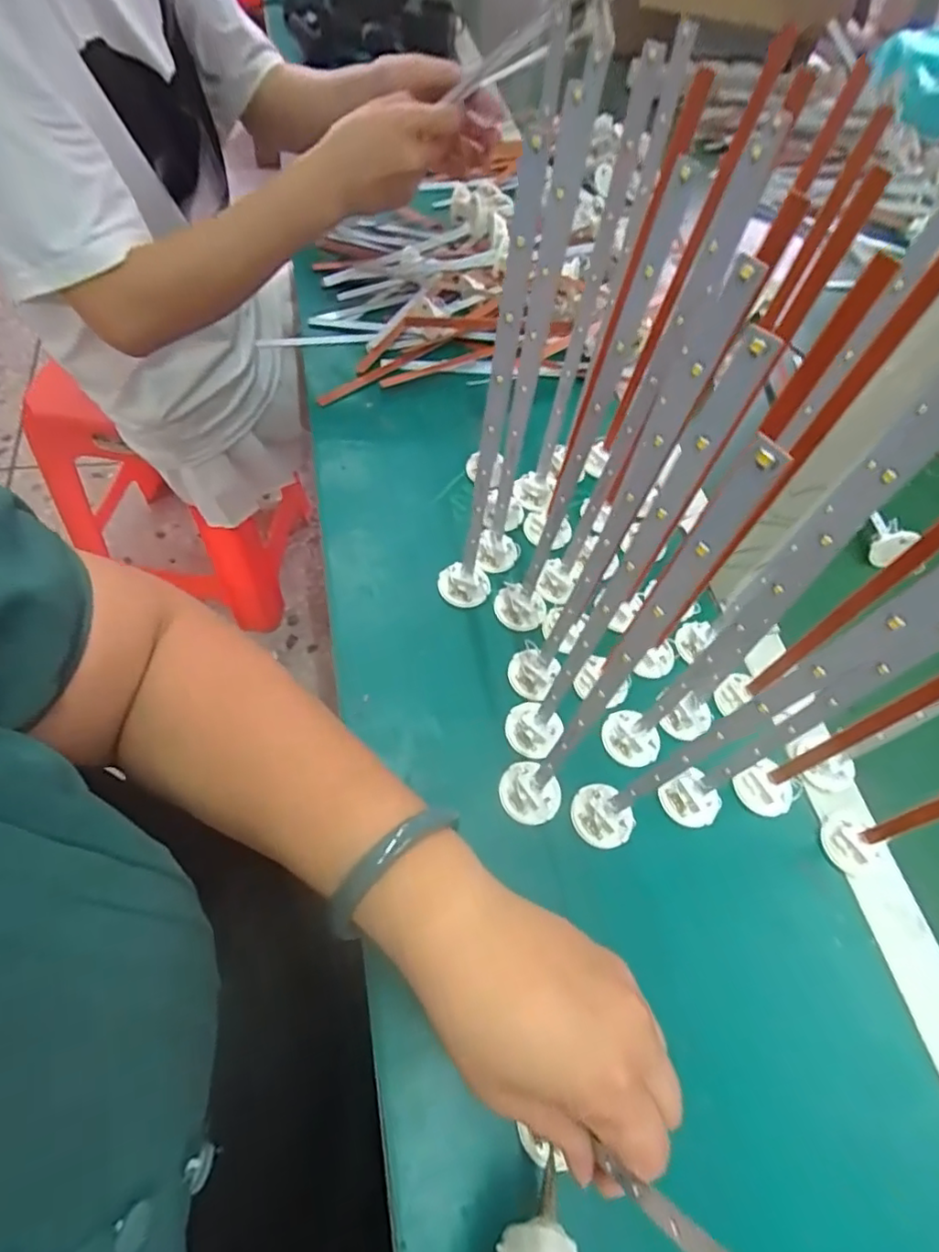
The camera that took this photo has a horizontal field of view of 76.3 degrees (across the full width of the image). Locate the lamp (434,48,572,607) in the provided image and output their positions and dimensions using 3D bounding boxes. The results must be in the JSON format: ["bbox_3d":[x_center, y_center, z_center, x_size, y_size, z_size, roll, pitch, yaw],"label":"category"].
[{"bbox_3d":[0.007,-0.109,0.328,0.033,0.309,0.038,14,59,0],"label":"lamp"}]

